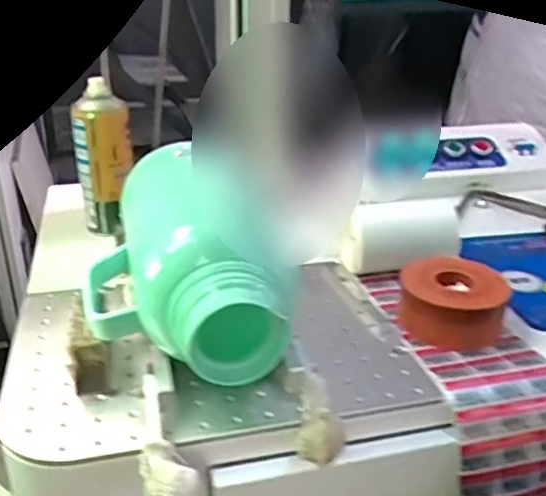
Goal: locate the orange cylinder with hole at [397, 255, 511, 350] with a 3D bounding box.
[{"bbox_3d":[0.175,0.048,0.602,0.099,0.052,0.089,8,27,14],"label":"orange cylinder with hole"}]

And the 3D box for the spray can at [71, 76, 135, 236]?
[{"bbox_3d":[-0.208,-0.113,0.775,0.068,0.172,0.052,-7,27,-15],"label":"spray can"}]

